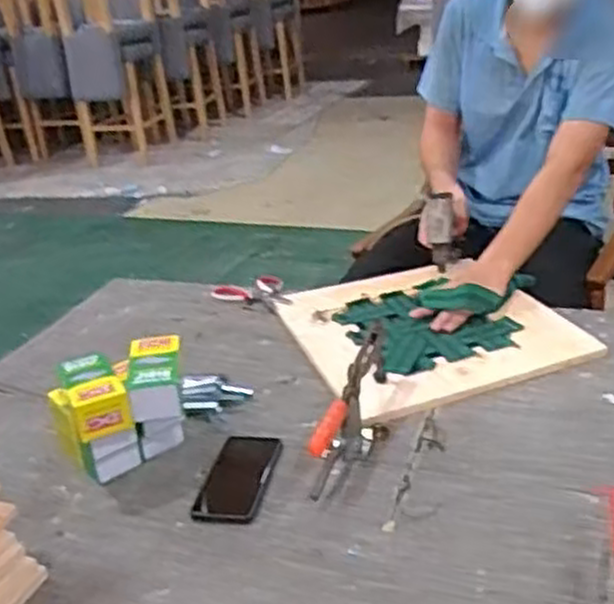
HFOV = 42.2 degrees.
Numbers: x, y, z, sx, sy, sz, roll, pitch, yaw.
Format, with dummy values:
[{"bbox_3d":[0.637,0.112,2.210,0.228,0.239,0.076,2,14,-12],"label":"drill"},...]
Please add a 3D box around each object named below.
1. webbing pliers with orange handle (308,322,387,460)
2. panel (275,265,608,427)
[{"bbox_3d":[0.064,0.123,1.054,0.024,0.111,0.301,3,25,19],"label":"webbing pliers with orange handle"},{"bbox_3d":[0.199,0.043,1.307,0.434,0.027,0.440,-10,24,-9],"label":"panel"}]

